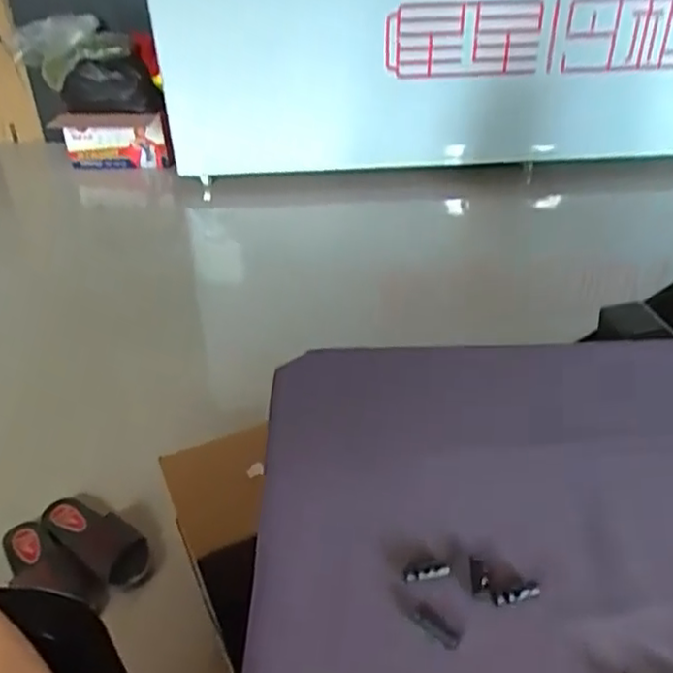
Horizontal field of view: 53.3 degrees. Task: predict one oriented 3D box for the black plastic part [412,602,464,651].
[{"bbox_3d":[0.051,0.146,0.340,0.011,0.004,0.028,-26,40,-33],"label":"black plastic part"}]

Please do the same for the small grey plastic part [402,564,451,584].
[{"bbox_3d":[0.050,0.129,0.364,0.026,0.007,0.006,-6,33,-6],"label":"small grey plastic part"}]

